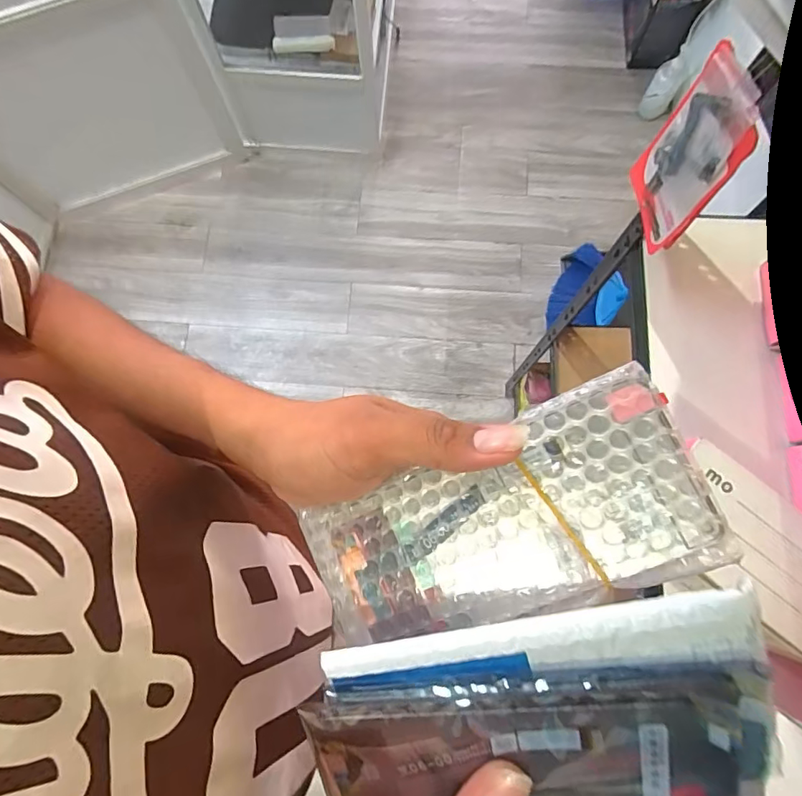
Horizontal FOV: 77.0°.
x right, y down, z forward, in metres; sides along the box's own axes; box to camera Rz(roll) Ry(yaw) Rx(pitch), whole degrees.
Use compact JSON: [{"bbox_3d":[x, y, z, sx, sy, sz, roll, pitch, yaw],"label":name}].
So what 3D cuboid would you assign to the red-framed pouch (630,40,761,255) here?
[{"bbox_3d":[0.255,-0.214,0.452,0.017,0.160,0.100,-6,79,0],"label":"red-framed pouch"}]

